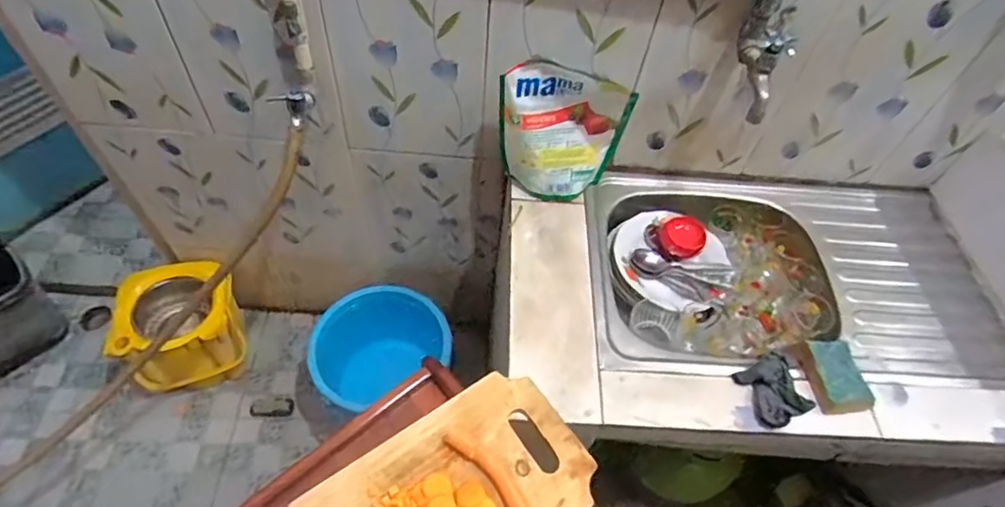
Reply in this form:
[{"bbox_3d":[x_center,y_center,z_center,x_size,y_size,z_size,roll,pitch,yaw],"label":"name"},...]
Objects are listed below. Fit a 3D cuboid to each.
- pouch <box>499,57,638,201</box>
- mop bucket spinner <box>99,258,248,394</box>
[{"bbox_3d":[0.093,-0.189,0.904,0.200,0.239,0.074,9,54,1],"label":"pouch"},{"bbox_3d":[-0.769,0.194,1.367,0.255,0.286,0.210,-9,56,-11],"label":"mop bucket spinner"}]

